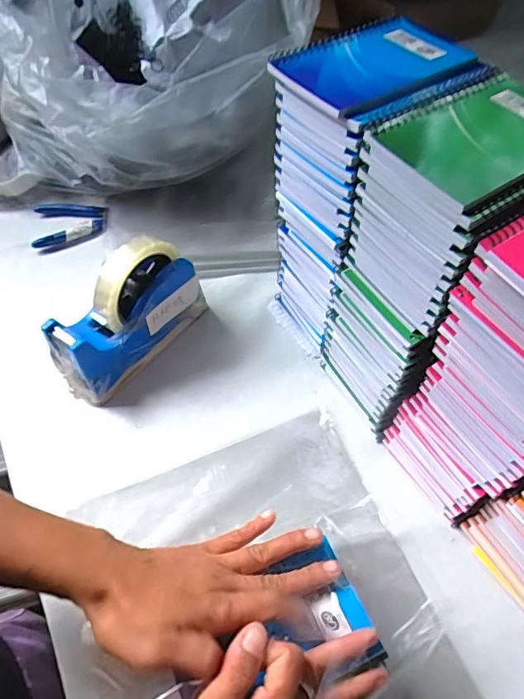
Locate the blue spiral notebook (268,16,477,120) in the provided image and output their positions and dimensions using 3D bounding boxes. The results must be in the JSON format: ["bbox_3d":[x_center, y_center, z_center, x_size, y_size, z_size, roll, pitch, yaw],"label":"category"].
[{"bbox_3d":[0.080,-0.206,0.347,0.128,0.009,0.087,-30,62,-19],"label":"blue spiral notebook"}]

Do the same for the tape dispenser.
[{"bbox_3d":[-0.129,-0.033,0.468,0.047,0.122,0.157,37,63,21],"label":"tape dispenser"}]

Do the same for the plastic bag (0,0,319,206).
[{"bbox_3d":[-0.152,-0.336,0.566,0.416,0.252,0.242,-19,59,-13],"label":"plastic bag"}]

